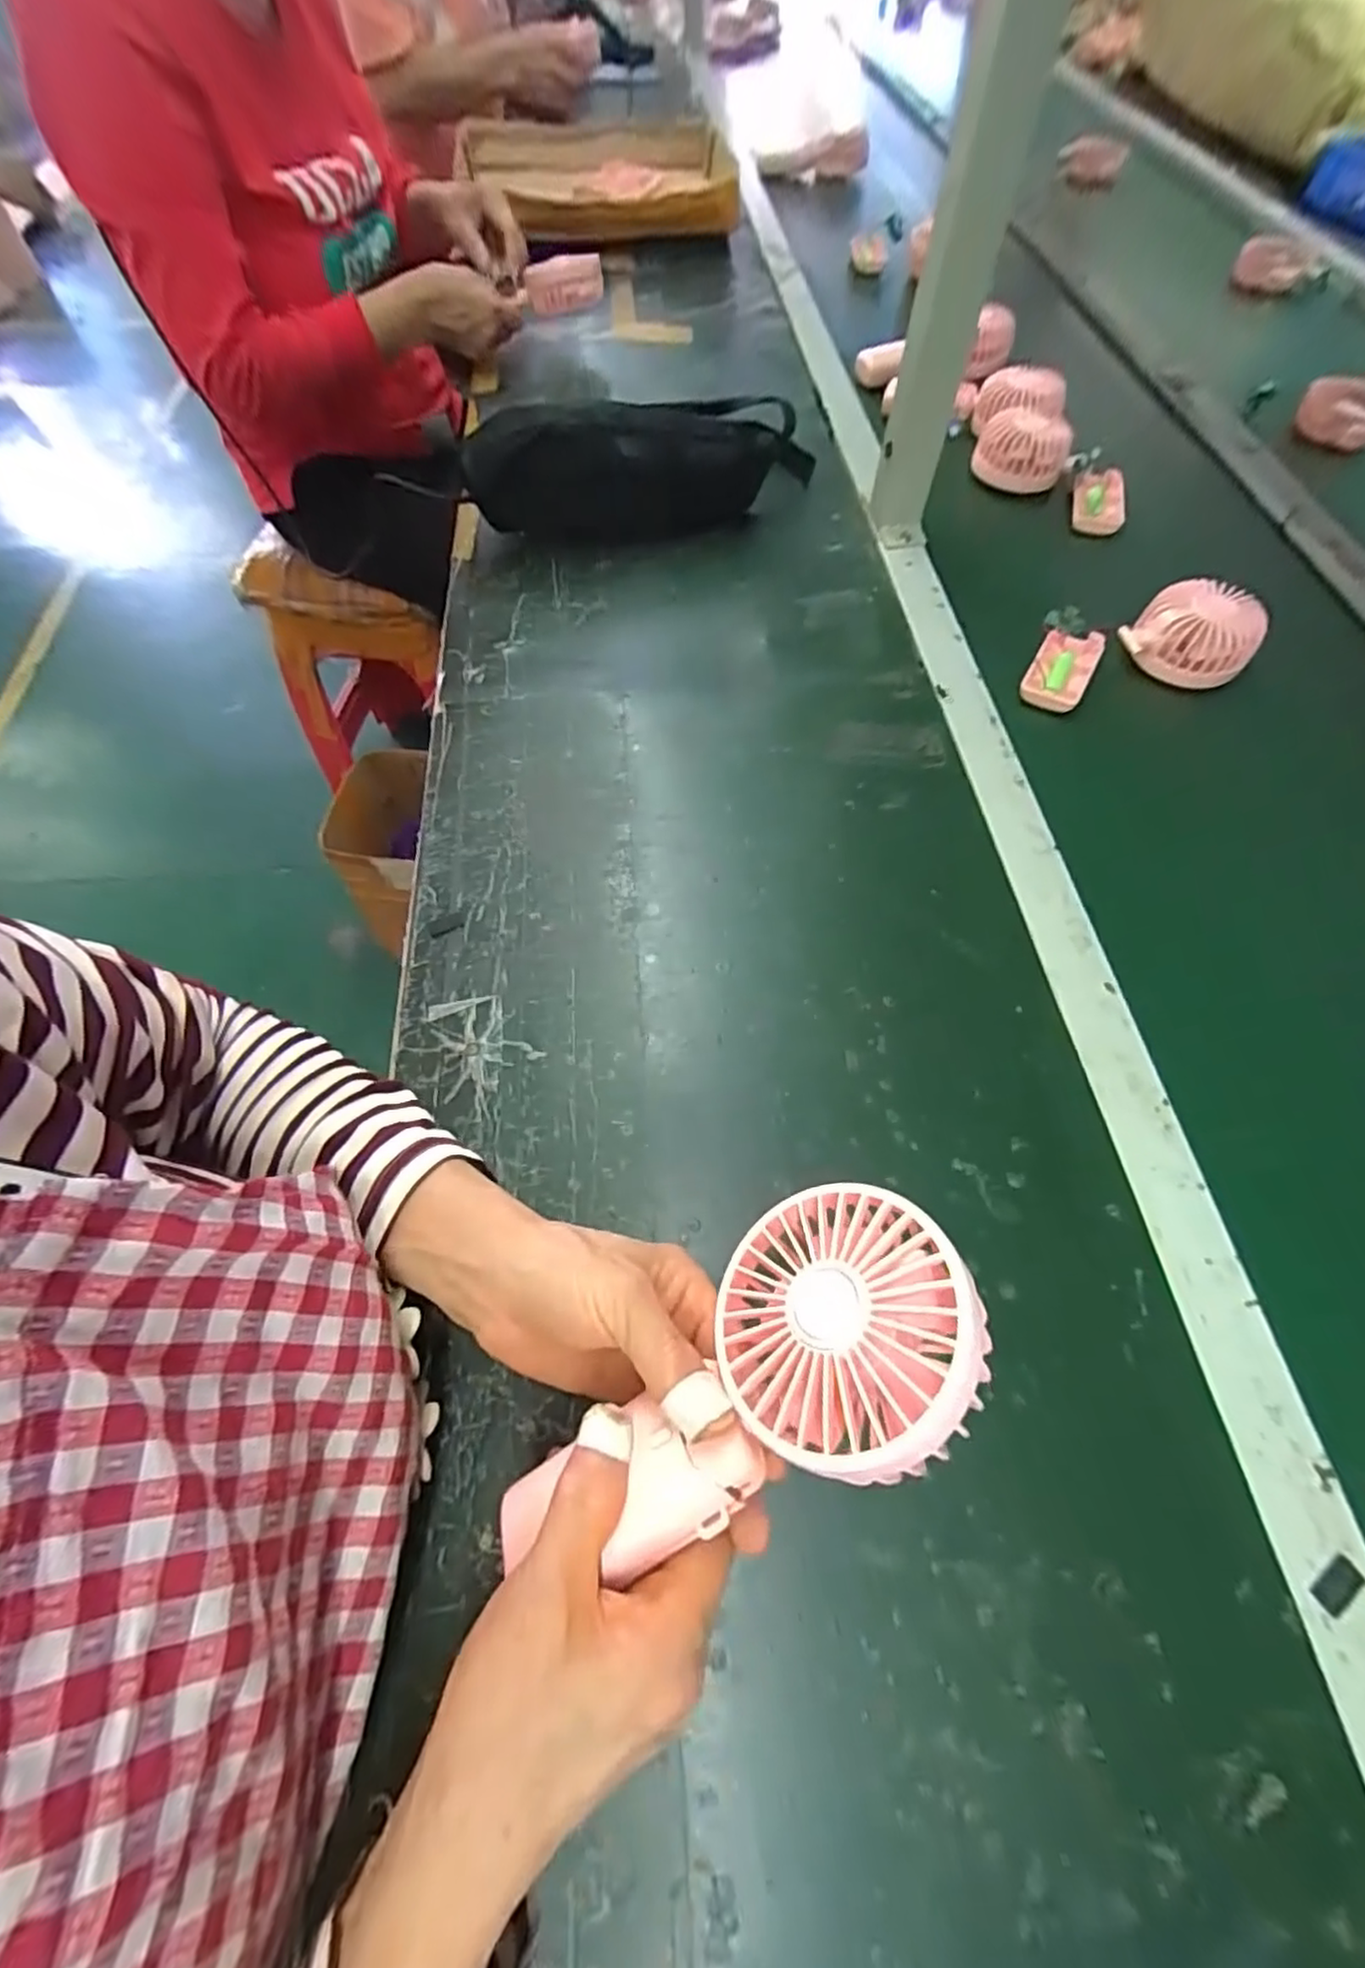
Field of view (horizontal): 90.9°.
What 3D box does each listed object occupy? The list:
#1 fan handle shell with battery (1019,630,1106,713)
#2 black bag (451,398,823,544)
[{"bbox_3d":[0.319,-0.265,0.564,0.046,0.018,0.085,28,66,14],"label":"fan handle shell with battery"},{"bbox_3d":[-0.032,-0.489,0.629,0.340,0.100,0.073,-22,64,-11],"label":"black bag"}]

